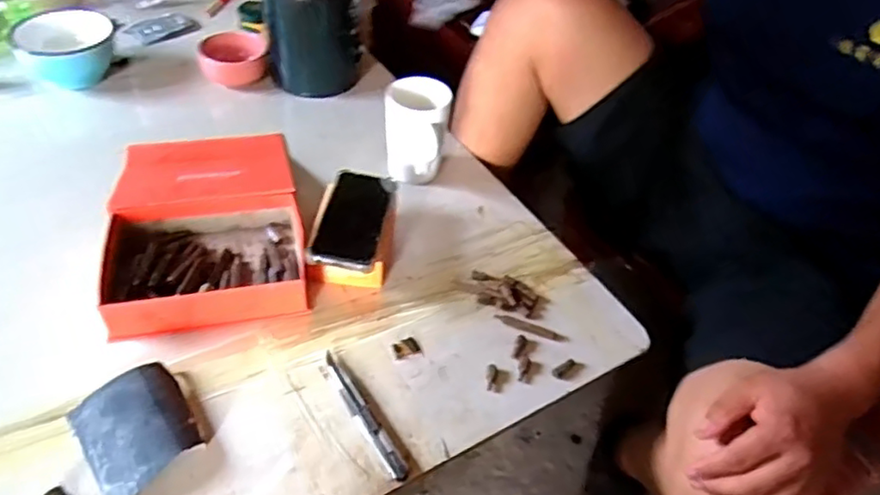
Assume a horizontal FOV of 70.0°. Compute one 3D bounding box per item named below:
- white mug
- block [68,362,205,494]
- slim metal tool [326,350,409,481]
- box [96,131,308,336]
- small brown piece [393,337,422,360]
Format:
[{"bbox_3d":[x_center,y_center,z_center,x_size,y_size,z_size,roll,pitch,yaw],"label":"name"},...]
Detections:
[{"bbox_3d":[-0.031,-0.150,0.837,0.081,0.119,0.072,6,46,-2],"label":"white mug"},{"bbox_3d":[-0.273,0.162,0.569,0.091,0.027,0.112,-26,55,-28],"label":"block"},{"bbox_3d":[-0.077,0.162,0.614,0.019,0.007,0.150,-25,54,-27],"label":"slim metal tool"},{"bbox_3d":[-0.279,-0.051,0.759,0.204,0.055,0.342,-8,48,-14],"label":"box"},{"bbox_3d":[-0.036,0.107,0.676,0.028,0.004,0.021,-15,50,-20],"label":"small brown piece"}]

